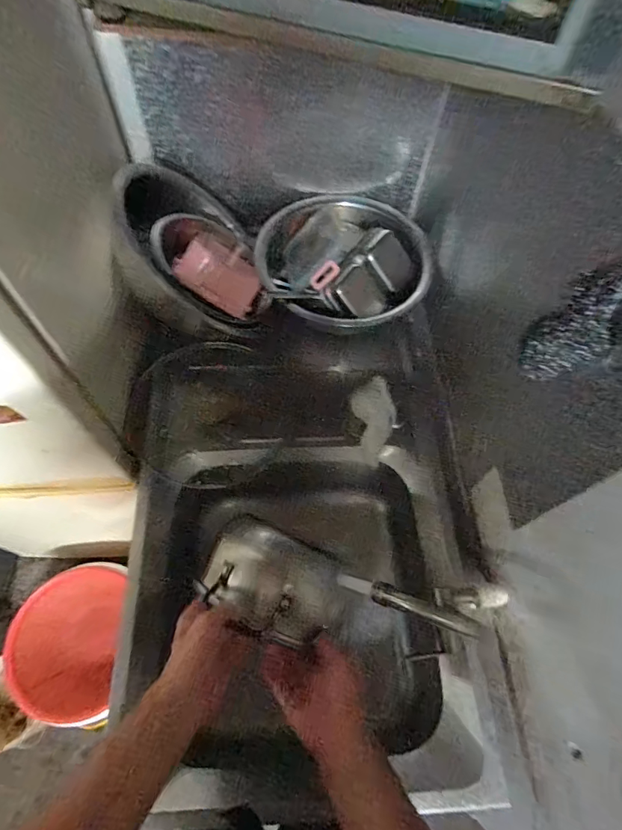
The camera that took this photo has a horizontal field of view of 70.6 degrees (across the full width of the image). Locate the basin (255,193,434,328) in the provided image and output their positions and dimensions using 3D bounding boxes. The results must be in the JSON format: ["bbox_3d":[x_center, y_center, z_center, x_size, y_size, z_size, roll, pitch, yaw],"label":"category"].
[{"bbox_3d":[0.062,-0.306,0.866,0.325,0.146,0.317,5,62,-1],"label":"basin"}]

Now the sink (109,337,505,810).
[{"bbox_3d":[-0.018,0.202,0.738,0.532,0.205,0.652,0,62,-4],"label":"sink"}]

